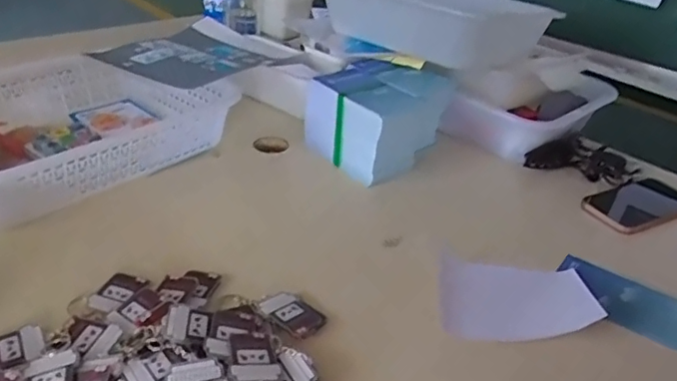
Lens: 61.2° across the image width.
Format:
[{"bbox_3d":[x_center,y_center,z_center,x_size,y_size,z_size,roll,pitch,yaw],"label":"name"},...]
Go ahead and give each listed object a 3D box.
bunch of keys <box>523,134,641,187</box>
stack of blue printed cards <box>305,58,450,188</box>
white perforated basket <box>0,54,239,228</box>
[{"bbox_3d":[0.336,-0.046,0.789,0.152,0.040,0.059,9,32,5],"label":"bunch of keys"},{"bbox_3d":[0.048,-0.102,0.778,0.141,0.100,0.161,27,38,30],"label":"stack of blue printed cards"},{"bbox_3d":[-0.336,-0.083,0.721,0.255,0.077,0.340,27,38,30],"label":"white perforated basket"}]

